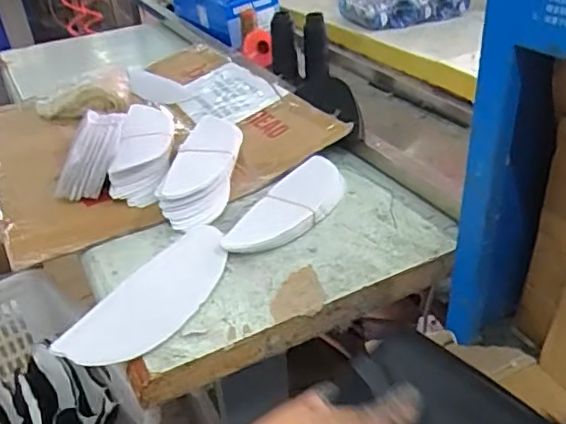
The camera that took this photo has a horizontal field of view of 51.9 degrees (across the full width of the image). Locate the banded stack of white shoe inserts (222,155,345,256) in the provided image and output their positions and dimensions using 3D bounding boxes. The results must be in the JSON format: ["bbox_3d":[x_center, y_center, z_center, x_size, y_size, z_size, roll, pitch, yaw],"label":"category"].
[{"bbox_3d":[0.014,-0.007,0.716,0.078,0.028,0.208,22,44,34],"label":"banded stack of white shoe inserts"}]

